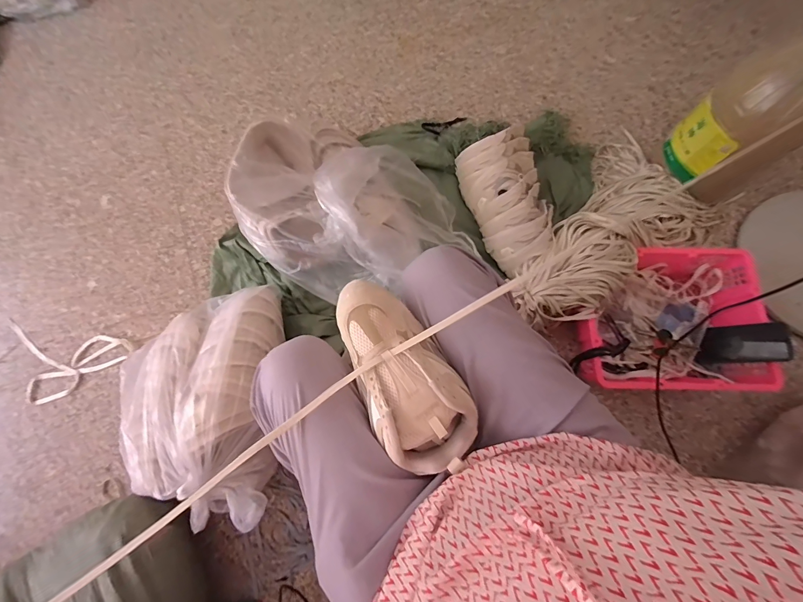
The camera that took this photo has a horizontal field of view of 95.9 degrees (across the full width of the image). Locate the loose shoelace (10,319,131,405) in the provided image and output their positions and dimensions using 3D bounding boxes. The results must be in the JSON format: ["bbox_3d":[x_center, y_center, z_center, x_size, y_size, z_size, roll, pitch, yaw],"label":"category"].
[{"bbox_3d":[-0.773,0.096,0.847,0.234,0.010,0.218,-27,78,-7],"label":"loose shoelace"}]

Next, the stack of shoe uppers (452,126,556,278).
[{"bbox_3d":[0.263,-0.244,0.844,0.187,0.098,0.329,-17,77,-2],"label":"stack of shoe uppers"}]

